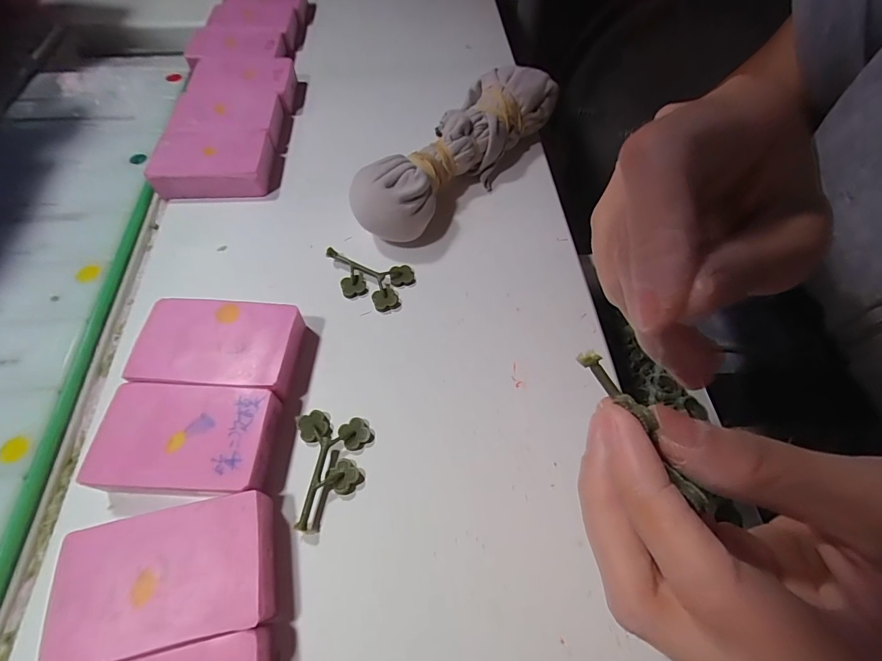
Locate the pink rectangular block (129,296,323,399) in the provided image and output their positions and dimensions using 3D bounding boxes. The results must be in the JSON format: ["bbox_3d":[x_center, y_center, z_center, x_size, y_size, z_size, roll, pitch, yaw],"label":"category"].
[{"bbox_3d":[-0.104,0.009,0.203,0.077,0.017,0.045,6,59,0],"label":"pink rectangular block"}]

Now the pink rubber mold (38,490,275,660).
[{"bbox_3d":[-0.099,0.091,0.155,0.071,0.017,0.044,-9,60,-9],"label":"pink rubber mold"}]

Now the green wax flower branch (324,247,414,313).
[{"bbox_3d":[-0.042,-0.027,0.234,0.050,0.009,0.031,9,59,1],"label":"green wax flower branch"}]

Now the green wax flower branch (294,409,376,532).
[{"bbox_3d":[-0.046,0.058,0.183,0.031,0.009,0.049,-7,60,-8],"label":"green wax flower branch"}]

